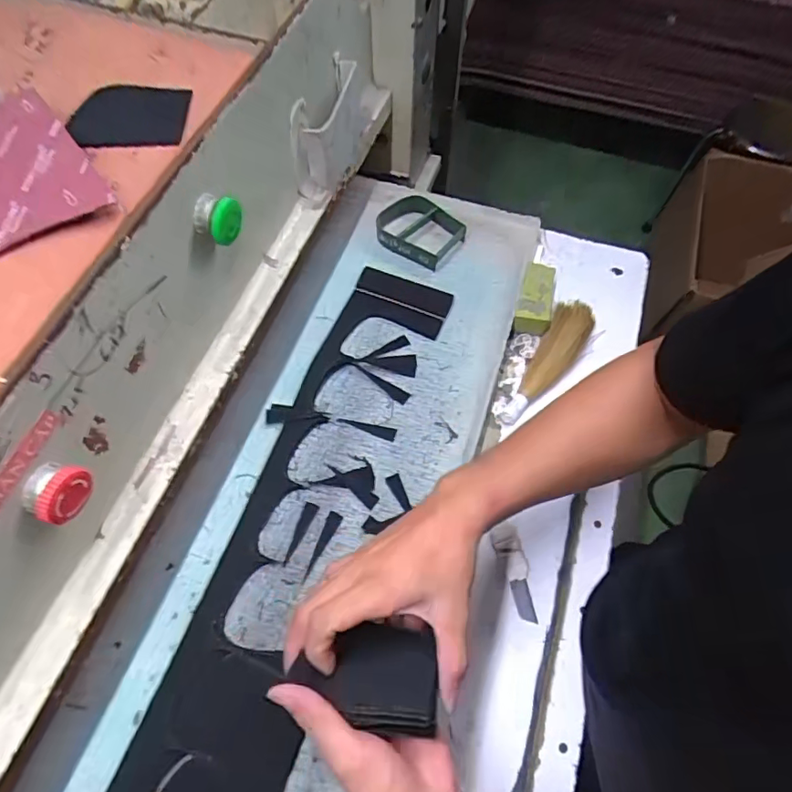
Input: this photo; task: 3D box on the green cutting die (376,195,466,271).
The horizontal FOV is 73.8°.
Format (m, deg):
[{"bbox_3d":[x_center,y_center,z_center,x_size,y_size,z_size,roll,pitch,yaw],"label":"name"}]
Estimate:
[{"bbox_3d":[0.030,-0.224,0.708,0.110,0.023,0.090,26,63,12],"label":"green cutting die"}]

